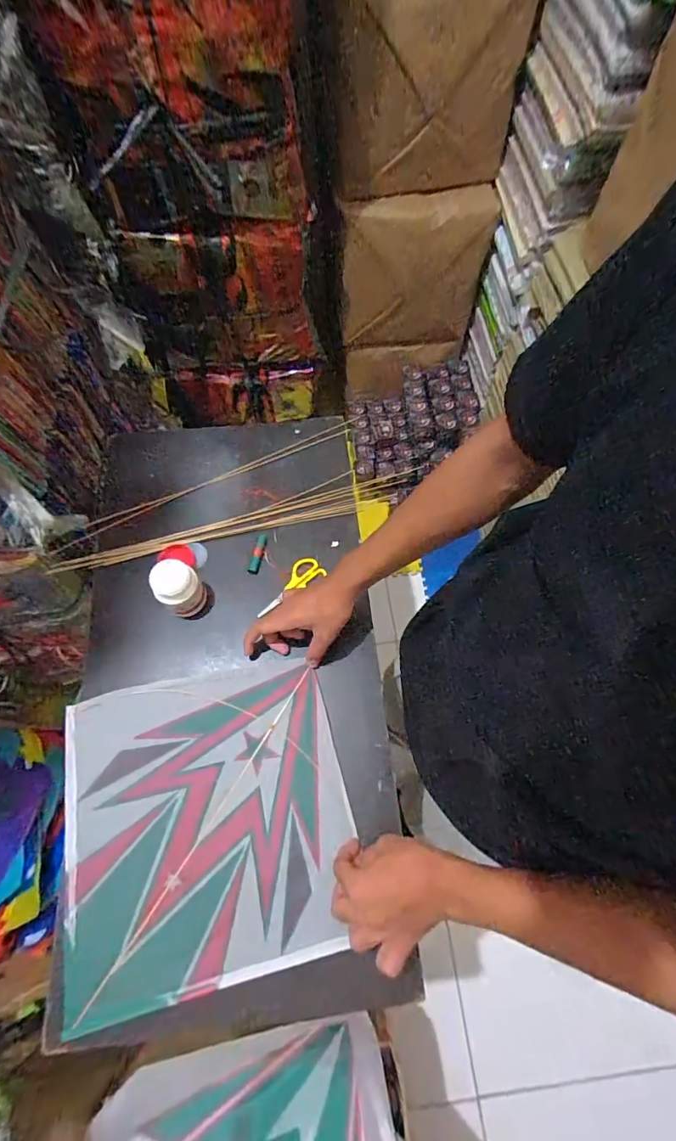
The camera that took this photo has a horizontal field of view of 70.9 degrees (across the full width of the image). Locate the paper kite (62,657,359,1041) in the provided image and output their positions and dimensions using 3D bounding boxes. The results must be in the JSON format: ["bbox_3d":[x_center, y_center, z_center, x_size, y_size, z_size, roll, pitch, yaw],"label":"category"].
[{"bbox_3d":[-0.153,0.292,0.565,0.317,0.041,0.325,-12,69,-3],"label":"paper kite"}]

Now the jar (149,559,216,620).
[{"bbox_3d":[-0.212,0.029,0.655,0.058,0.103,0.054,0,68,1],"label":"jar"}]

